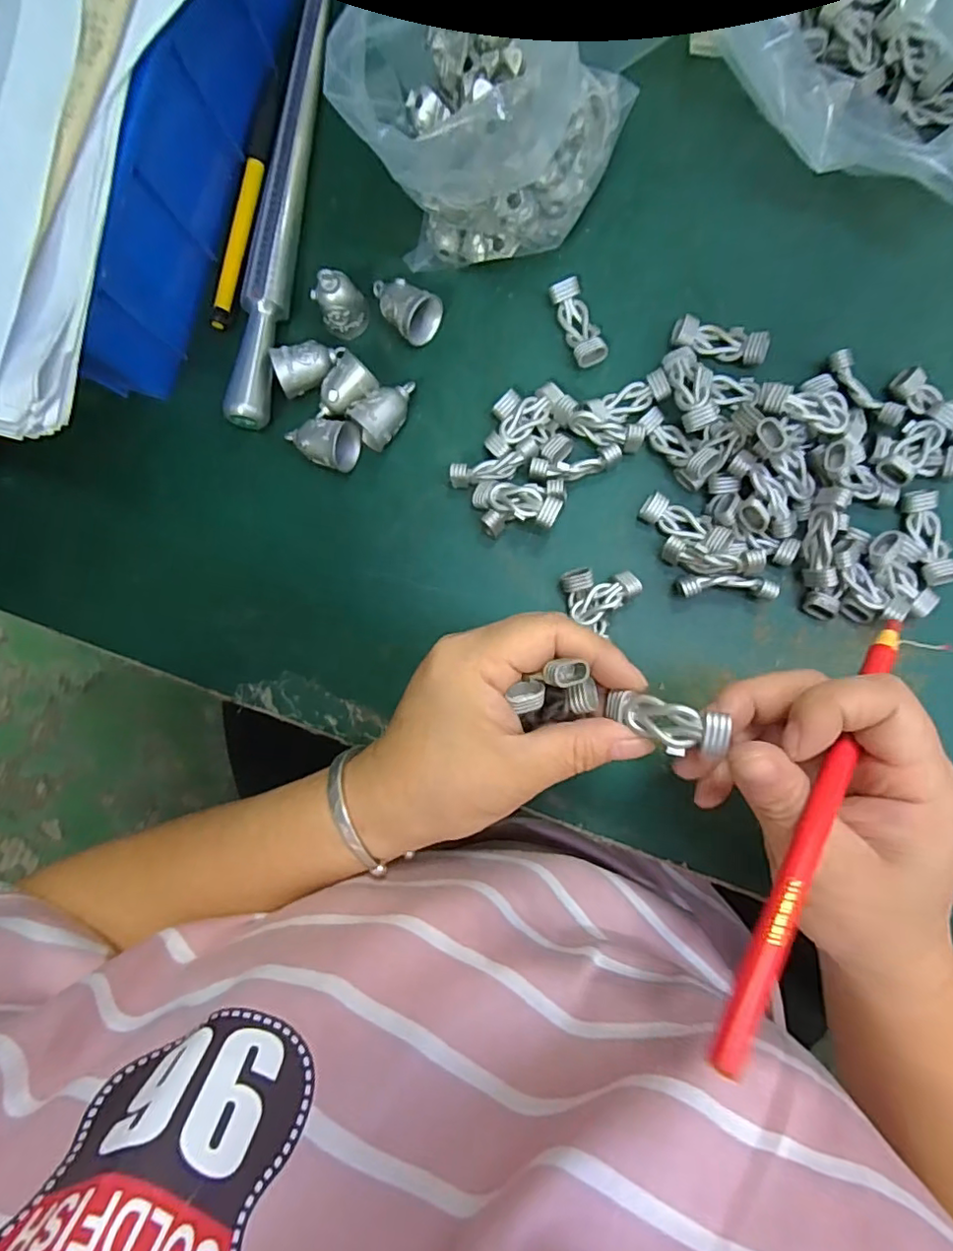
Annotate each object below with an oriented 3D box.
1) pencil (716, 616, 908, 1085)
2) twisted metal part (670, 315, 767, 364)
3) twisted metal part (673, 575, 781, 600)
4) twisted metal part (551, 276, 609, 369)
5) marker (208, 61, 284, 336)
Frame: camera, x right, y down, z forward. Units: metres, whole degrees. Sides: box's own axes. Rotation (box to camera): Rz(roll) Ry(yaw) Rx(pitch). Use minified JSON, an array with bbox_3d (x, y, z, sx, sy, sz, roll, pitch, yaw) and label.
[{"bbox_3d":[0.114,0.061,0.191,0.009,0.006,0.166,35,67,6],"label":"pencil"},{"bbox_3d":[0.122,-0.143,0.292,0.046,0.013,0.018,16,89,5],"label":"twisted metal part"},{"bbox_3d":[0.120,-0.018,0.284,0.046,0.016,0.011,1,87,5],"label":"twisted metal part"},{"bbox_3d":[0.053,-0.154,0.297,0.017,0.010,0.044,-21,86,4],"label":"twisted metal part"},{"bbox_3d":[-0.123,-0.228,0.313,0.009,0.008,0.140,13,88,5],"label":"marker"}]

